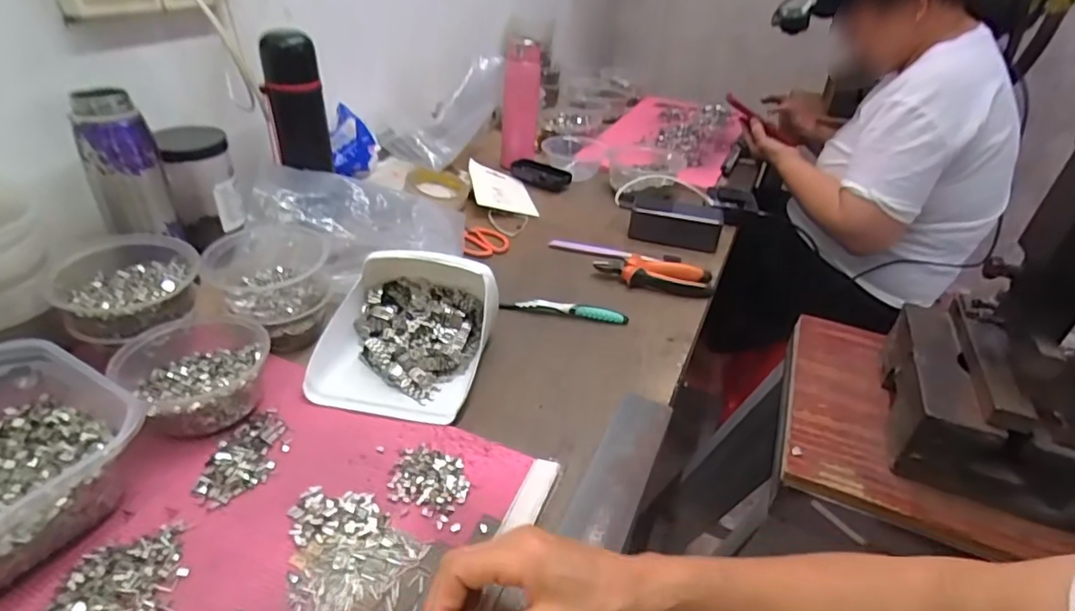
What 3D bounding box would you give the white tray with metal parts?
[{"bbox_3d":[-0.127,0.018,0.545,0.157,0.081,0.169,10,35,5],"label":"white tray with metal parts"}]

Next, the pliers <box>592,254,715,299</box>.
[{"bbox_3d":[0.153,-0.042,0.734,0.150,0.022,0.061,11,35,6],"label":"pliers"}]

